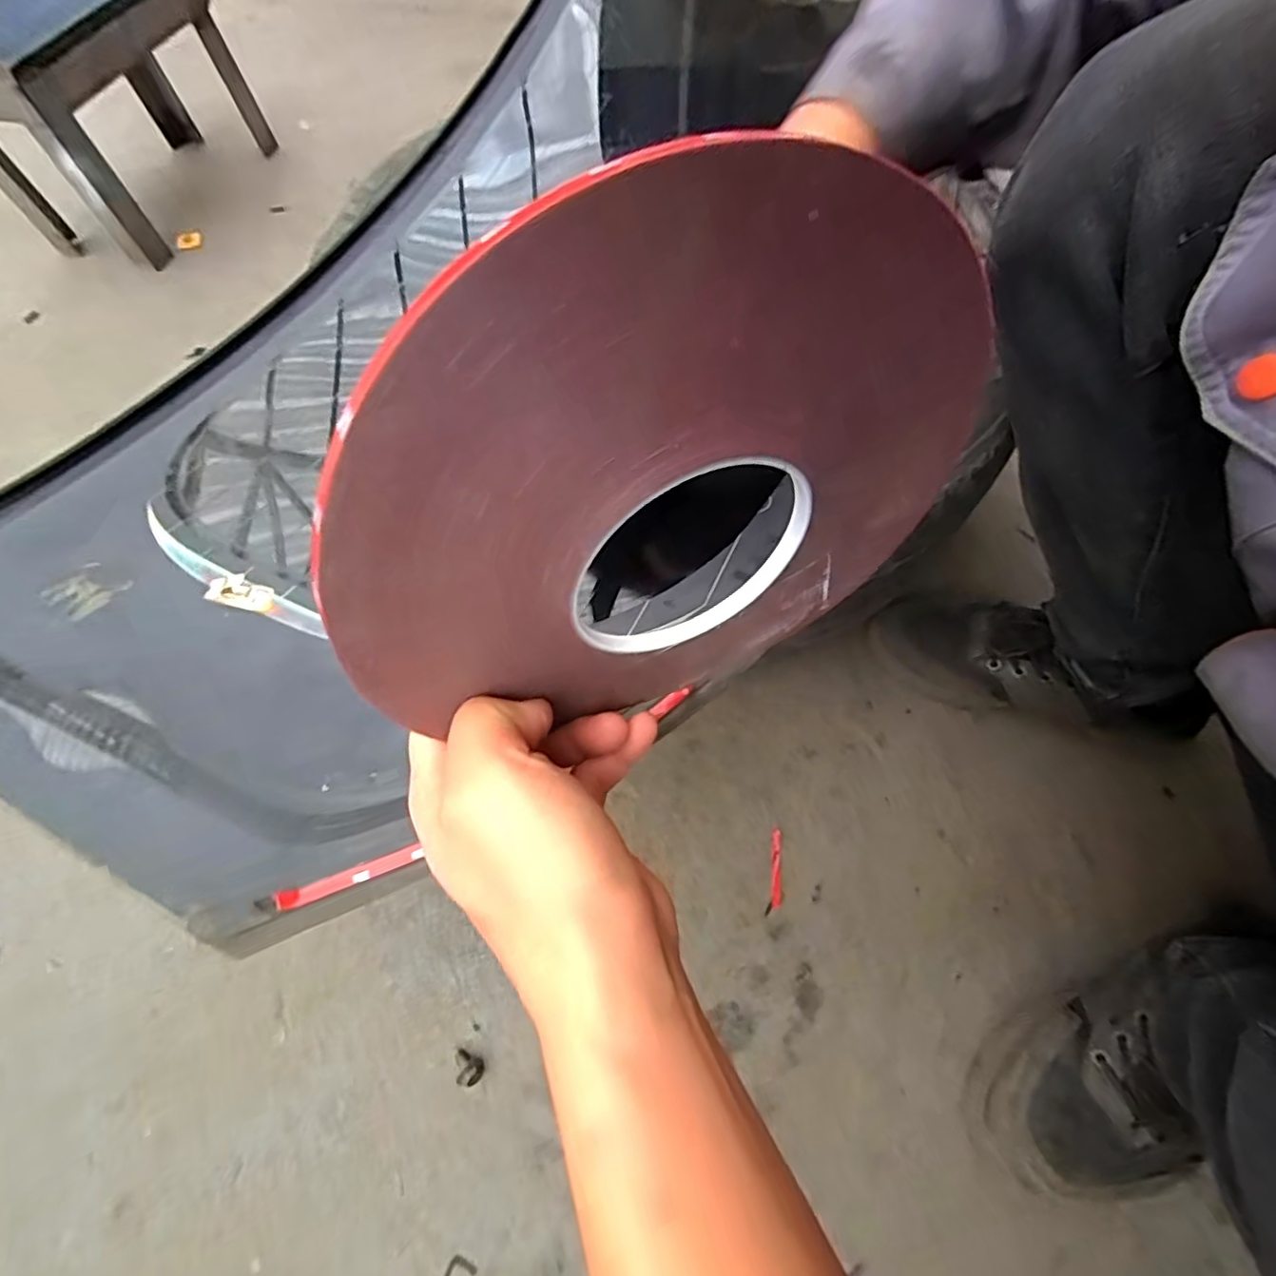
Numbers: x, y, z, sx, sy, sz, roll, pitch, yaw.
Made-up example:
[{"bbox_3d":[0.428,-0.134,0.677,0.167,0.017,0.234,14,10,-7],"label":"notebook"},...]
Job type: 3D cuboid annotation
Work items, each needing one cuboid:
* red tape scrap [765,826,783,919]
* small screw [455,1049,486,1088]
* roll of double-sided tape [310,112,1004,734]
[{"bbox_3d":[0.113,0.189,0.480,0.012,0.004,0.067,9,66,5],"label":"red tape scrap"},{"bbox_3d":[-0.121,0.304,0.420,0.018,0.015,0.021,-14,66,-6],"label":"small screw"},{"bbox_3d":[0.012,-0.031,0.163,0.182,0.161,0.007,-26,57,-6],"label":"roll of double-sided tape"}]

